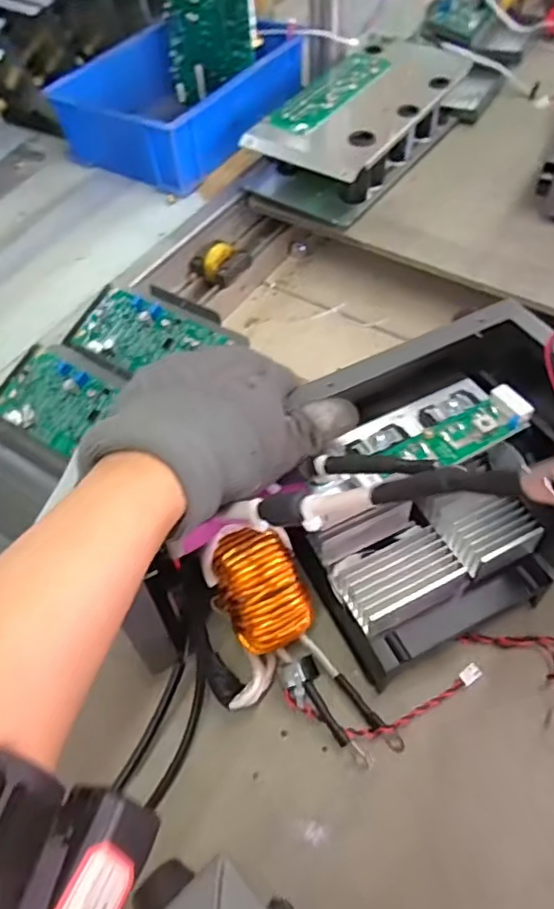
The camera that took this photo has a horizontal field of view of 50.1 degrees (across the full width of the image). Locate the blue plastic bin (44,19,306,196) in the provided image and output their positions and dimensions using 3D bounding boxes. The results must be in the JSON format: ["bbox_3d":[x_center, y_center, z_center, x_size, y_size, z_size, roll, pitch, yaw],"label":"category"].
[{"bbox_3d":[-0.118,-0.462,0.768,0.196,0.089,0.286,23,59,18],"label":"blue plastic bin"}]

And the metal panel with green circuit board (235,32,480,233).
[{"bbox_3d":[0.107,-0.409,0.733,0.150,0.069,0.329,27,60,20],"label":"metal panel with green circuit board"}]

